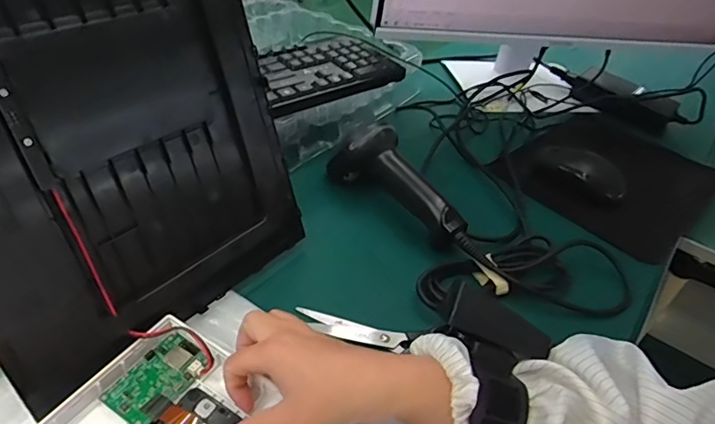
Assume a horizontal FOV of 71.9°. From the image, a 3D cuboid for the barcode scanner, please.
[{"bbox_3d":[0.045,-0.032,0.508,0.050,0.066,0.164,-29,52,-36],"label":"barcode scanner"}]

